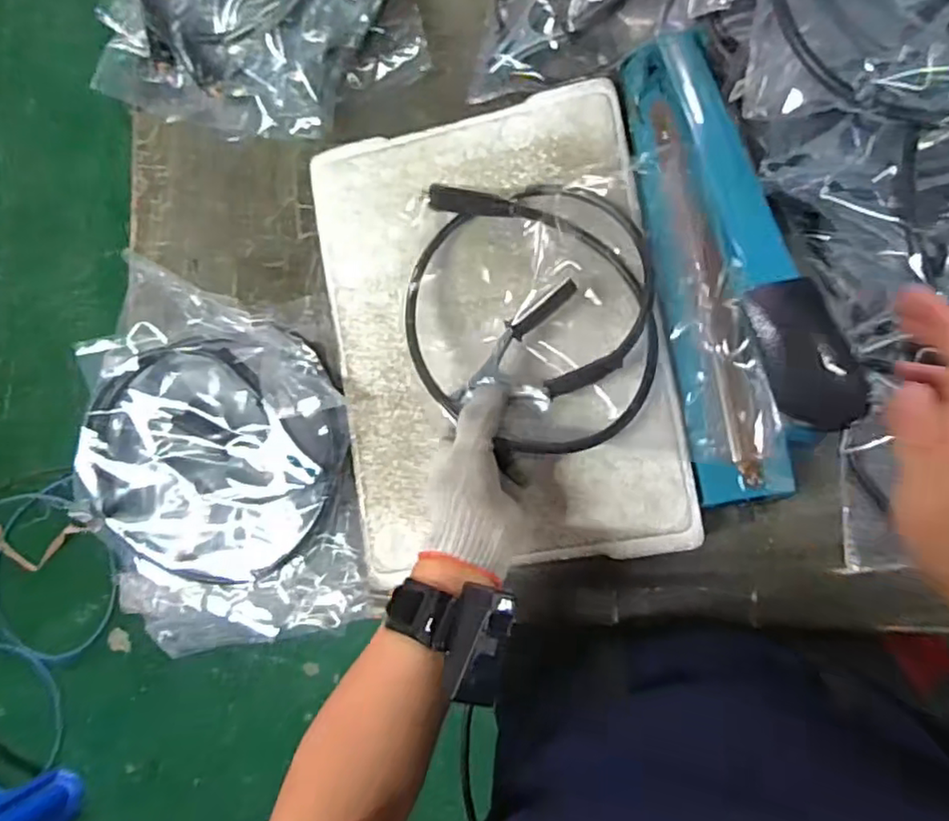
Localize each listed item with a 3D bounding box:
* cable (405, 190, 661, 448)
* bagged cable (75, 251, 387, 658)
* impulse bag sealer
[{"bbox_3d":[0.045,-0.078,0.517,0.201,0.058,0.222,-2,87,6],"label":"cable"},{"bbox_3d":[-0.241,0.051,0.595,0.256,0.073,0.335,-11,85,10],"label":"bagged cable"},{"bbox_3d":[0.205,-0.116,0.510,0.116,0.087,0.371,-11,85,10],"label":"impulse bag sealer"}]

